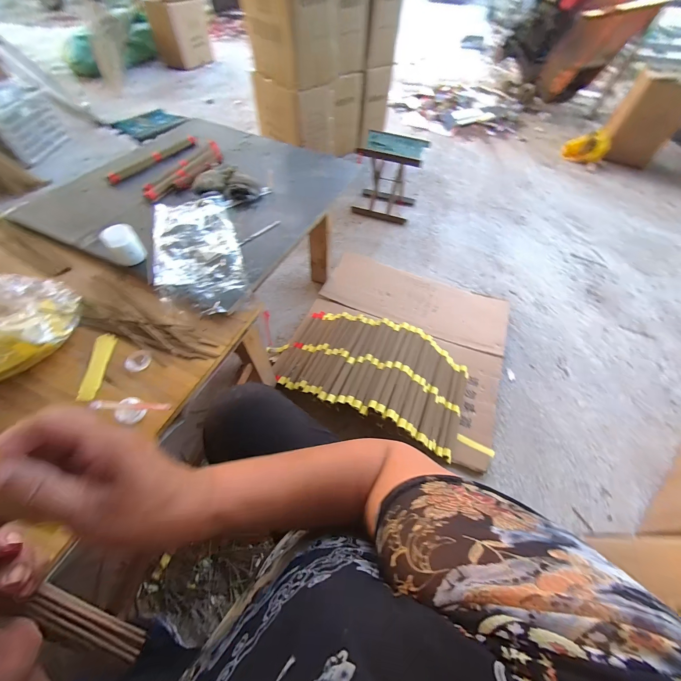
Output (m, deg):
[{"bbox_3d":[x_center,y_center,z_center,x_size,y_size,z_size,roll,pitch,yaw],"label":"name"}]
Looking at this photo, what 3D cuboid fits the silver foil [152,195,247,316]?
[{"bbox_3d":[-0.321,-0.207,0.650,0.172,0.035,0.369,-16,57,-14],"label":"silver foil"}]

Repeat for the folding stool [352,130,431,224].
[{"bbox_3d":[0.236,-0.802,1.435,0.285,0.302,0.229,20,56,11],"label":"folding stool"}]

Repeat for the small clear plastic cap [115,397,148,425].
[{"bbox_3d":[-0.331,0.112,0.459,0.039,0.019,0.040,1,54,-2],"label":"small clear plastic cap"}]

